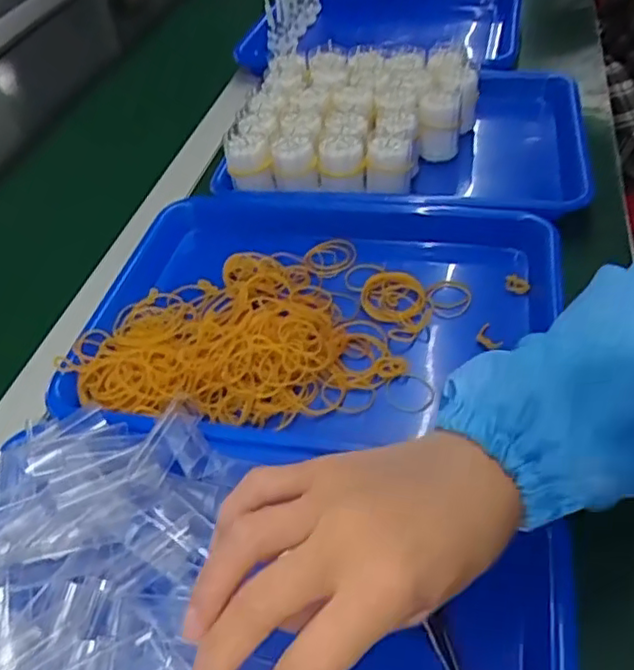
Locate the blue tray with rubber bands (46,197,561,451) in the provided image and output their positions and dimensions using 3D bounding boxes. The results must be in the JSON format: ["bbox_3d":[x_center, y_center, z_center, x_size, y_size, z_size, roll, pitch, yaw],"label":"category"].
[{"bbox_3d":[-0.009,-0.009,0.494,0.370,0.058,0.257,4,46,11],"label":"blue tray with rubber bands"}]

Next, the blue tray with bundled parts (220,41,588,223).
[{"bbox_3d":[0.094,-0.215,0.649,0.323,0.069,0.277,5,46,12],"label":"blue tray with bundled parts"}]

